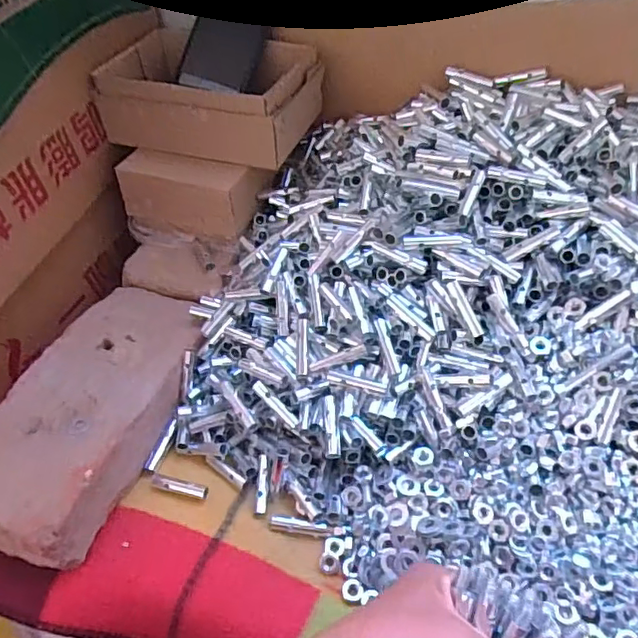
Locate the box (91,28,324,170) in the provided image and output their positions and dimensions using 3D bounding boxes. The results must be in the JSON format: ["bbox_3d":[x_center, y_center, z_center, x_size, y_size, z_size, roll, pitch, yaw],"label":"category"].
[{"bbox_3d":[-0.100,-0.216,0.547,0.180,0.077,0.139,12,49,16],"label":"box"}]

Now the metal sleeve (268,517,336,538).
[{"bbox_3d":[-0.012,0.145,0.392,0.045,0.006,0.008,5,47,10],"label":"metal sleeve"}]

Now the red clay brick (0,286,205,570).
[{"bbox_3d":[-0.178,0.069,0.443,0.108,0.049,0.224,13,49,17],"label":"red clay brick"}]

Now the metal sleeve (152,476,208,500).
[{"bbox_3d":[-0.102,0.125,0.413,0.046,0.011,0.008,10,48,15],"label":"metal sleeve"}]

